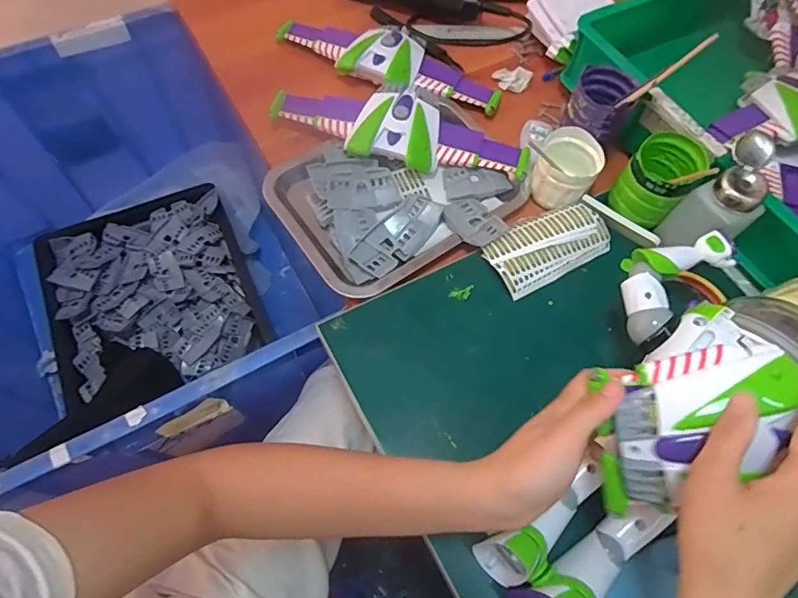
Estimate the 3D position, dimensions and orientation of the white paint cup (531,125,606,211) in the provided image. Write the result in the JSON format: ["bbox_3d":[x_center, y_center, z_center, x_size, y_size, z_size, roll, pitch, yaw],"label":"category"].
[{"bbox_3d":[0.178,-0.139,0.530,0.061,0.058,0.063,1,63,-3],"label":"white paint cup"}]

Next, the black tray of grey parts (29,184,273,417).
[{"bbox_3d":[-0.425,0.002,0.858,0.330,0.087,0.337,-22,66,-14],"label":"black tray of grey parts"}]

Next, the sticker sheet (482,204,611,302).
[{"bbox_3d":[0.150,-0.054,0.501,0.126,0.024,0.064,-26,68,-16],"label":"sticker sheet"}]

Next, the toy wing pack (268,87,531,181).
[{"bbox_3d":[0.000,-0.189,0.550,0.293,0.040,0.098,16,63,5],"label":"toy wing pack"}]

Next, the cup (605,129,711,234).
[{"bbox_3d":[0.258,-0.122,0.494,0.063,0.063,0.068,37,67,14],"label":"cup"}]

